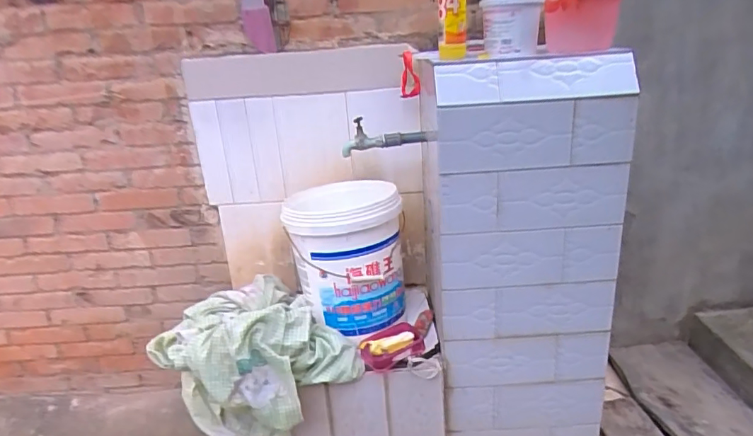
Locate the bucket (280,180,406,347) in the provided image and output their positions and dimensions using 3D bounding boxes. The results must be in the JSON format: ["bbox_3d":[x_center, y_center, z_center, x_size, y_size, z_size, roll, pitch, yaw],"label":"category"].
[{"bbox_3d":[-0.081,0.089,1.320,0.300,0.314,0.293,-4,21,1],"label":"bucket"}]

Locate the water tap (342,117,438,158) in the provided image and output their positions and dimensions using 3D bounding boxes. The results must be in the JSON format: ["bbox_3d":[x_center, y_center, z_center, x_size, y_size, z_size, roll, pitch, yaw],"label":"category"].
[{"bbox_3d":[0.020,-0.206,1.251,0.214,0.078,0.055,-6,21,-3],"label":"water tap"}]

